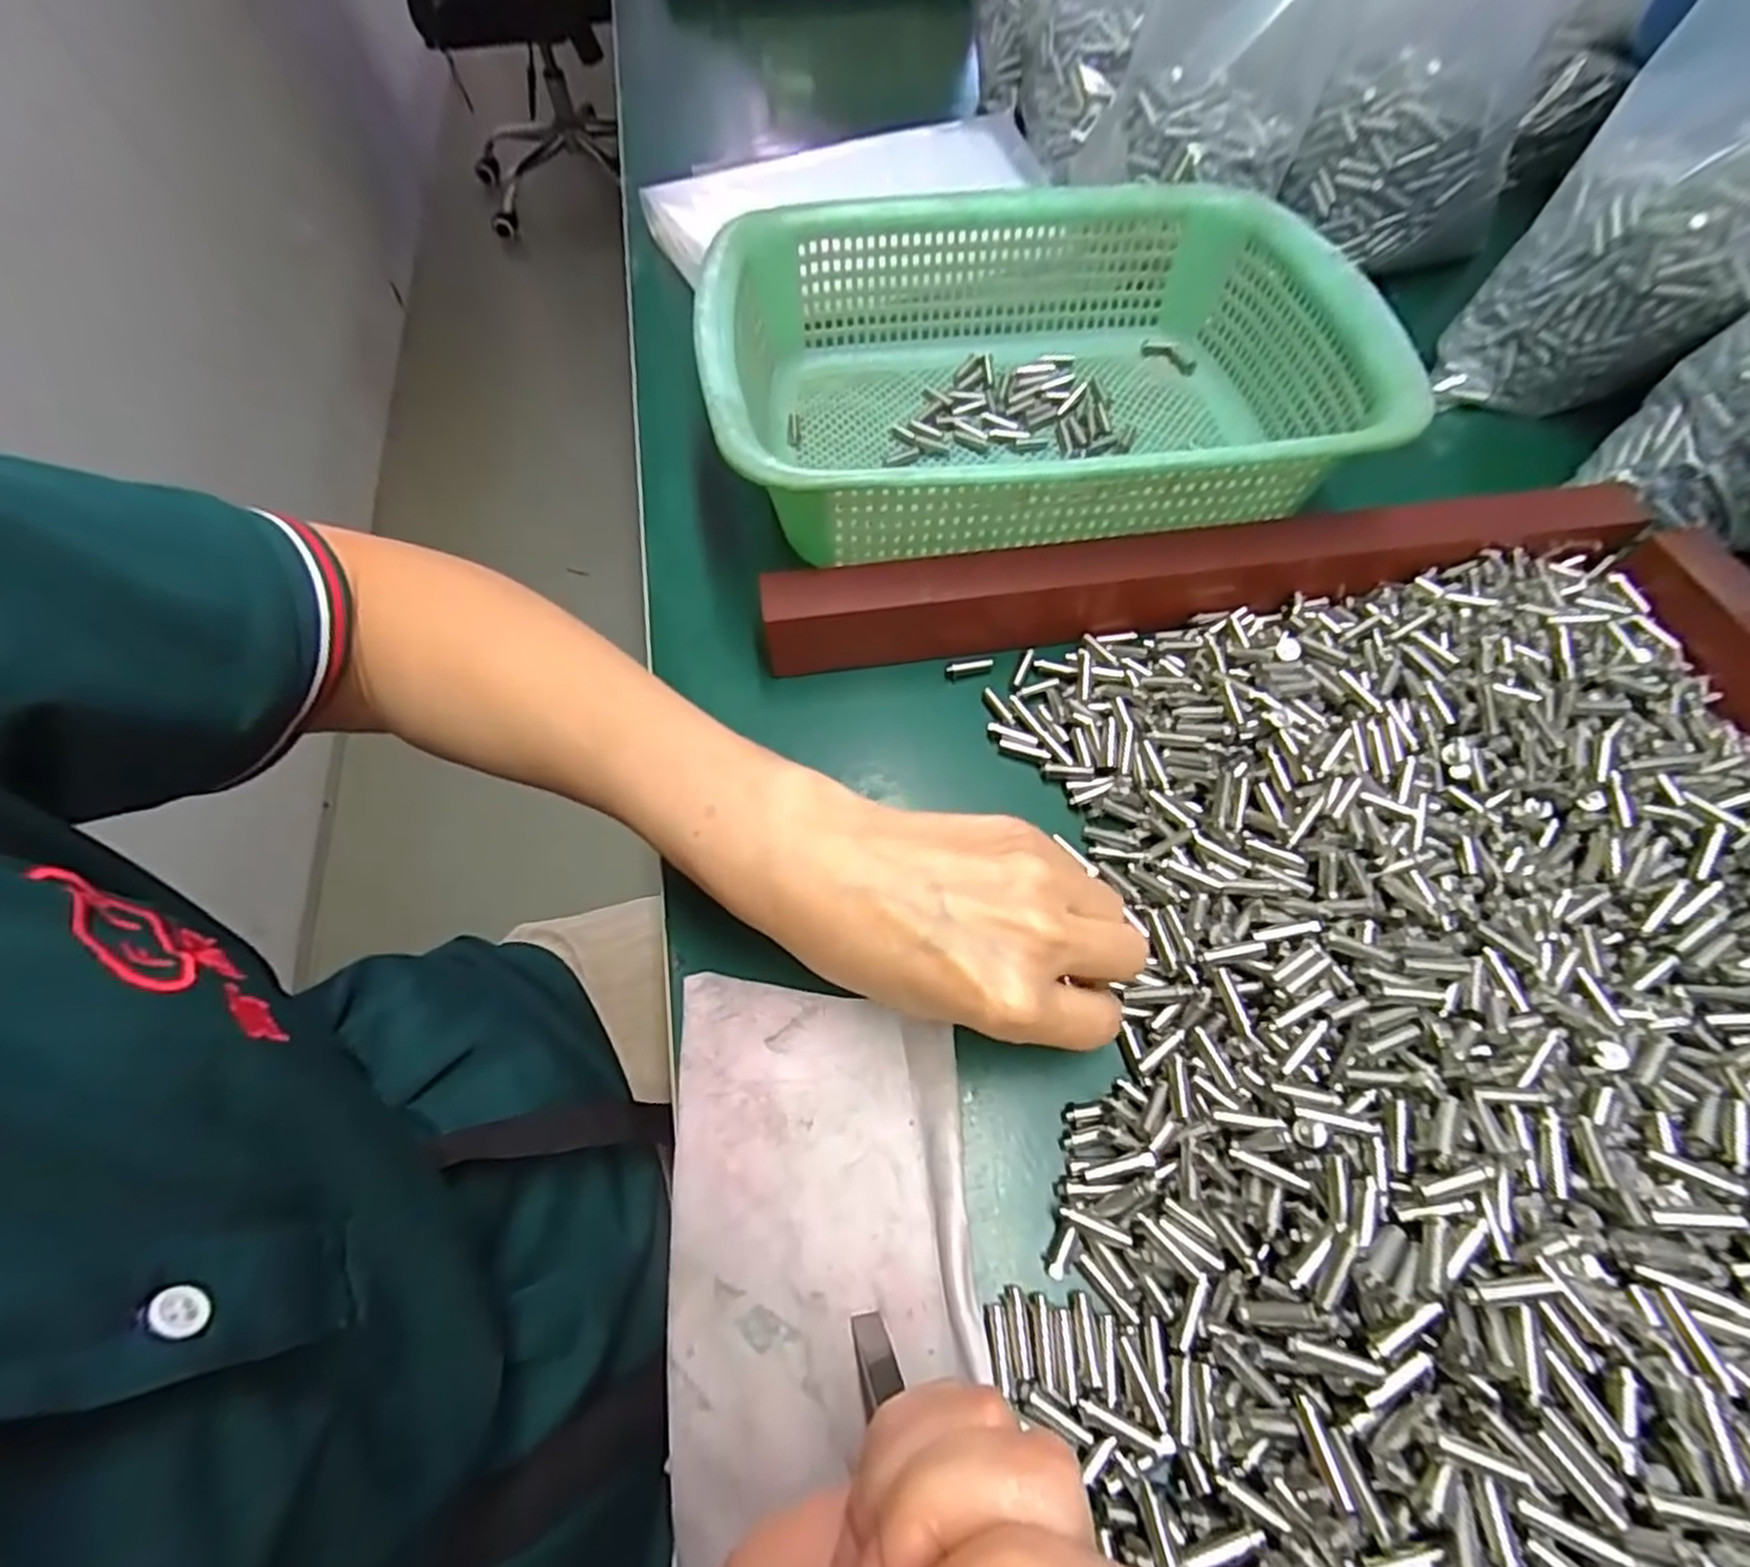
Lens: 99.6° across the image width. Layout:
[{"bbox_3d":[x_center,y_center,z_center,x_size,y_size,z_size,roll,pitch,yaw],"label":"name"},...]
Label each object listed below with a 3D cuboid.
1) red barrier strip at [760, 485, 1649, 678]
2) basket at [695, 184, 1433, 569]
[{"bbox_3d":[0.145,-0.094,0.326,0.385,0.036,0.031,-8,62,-3],"label":"red barrier strip"},{"bbox_3d":[0.072,-0.198,0.360,0.298,0.079,0.223,-6,62,-2],"label":"basket"}]

